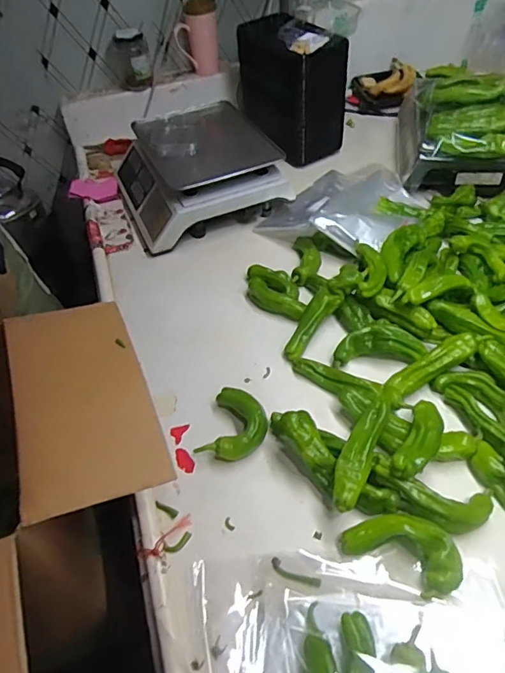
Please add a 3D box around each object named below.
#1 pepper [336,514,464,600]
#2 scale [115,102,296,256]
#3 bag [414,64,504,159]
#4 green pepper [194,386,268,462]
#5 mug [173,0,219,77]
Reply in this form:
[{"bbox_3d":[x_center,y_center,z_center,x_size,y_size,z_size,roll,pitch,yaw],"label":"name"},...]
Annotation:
[{"bbox_3d":[0.171,0.241,0.574,0.129,0.046,0.065,19,53,21],"label":"pepper"},{"bbox_3d":[-0.121,-0.356,1.066,0.318,0.109,0.317,-20,50,-12],"label":"scale"},{"bbox_3d":[0.466,-0.441,0.977,0.265,0.083,0.225,3,49,8],"label":"bag"},{"bbox_3d":[-0.022,0.122,0.697,0.086,0.040,0.105,9,50,13],"label":"green pepper"},{"bbox_3d":[-0.136,-0.737,1.241,0.108,0.151,0.068,-8,48,-2],"label":"mug"}]

